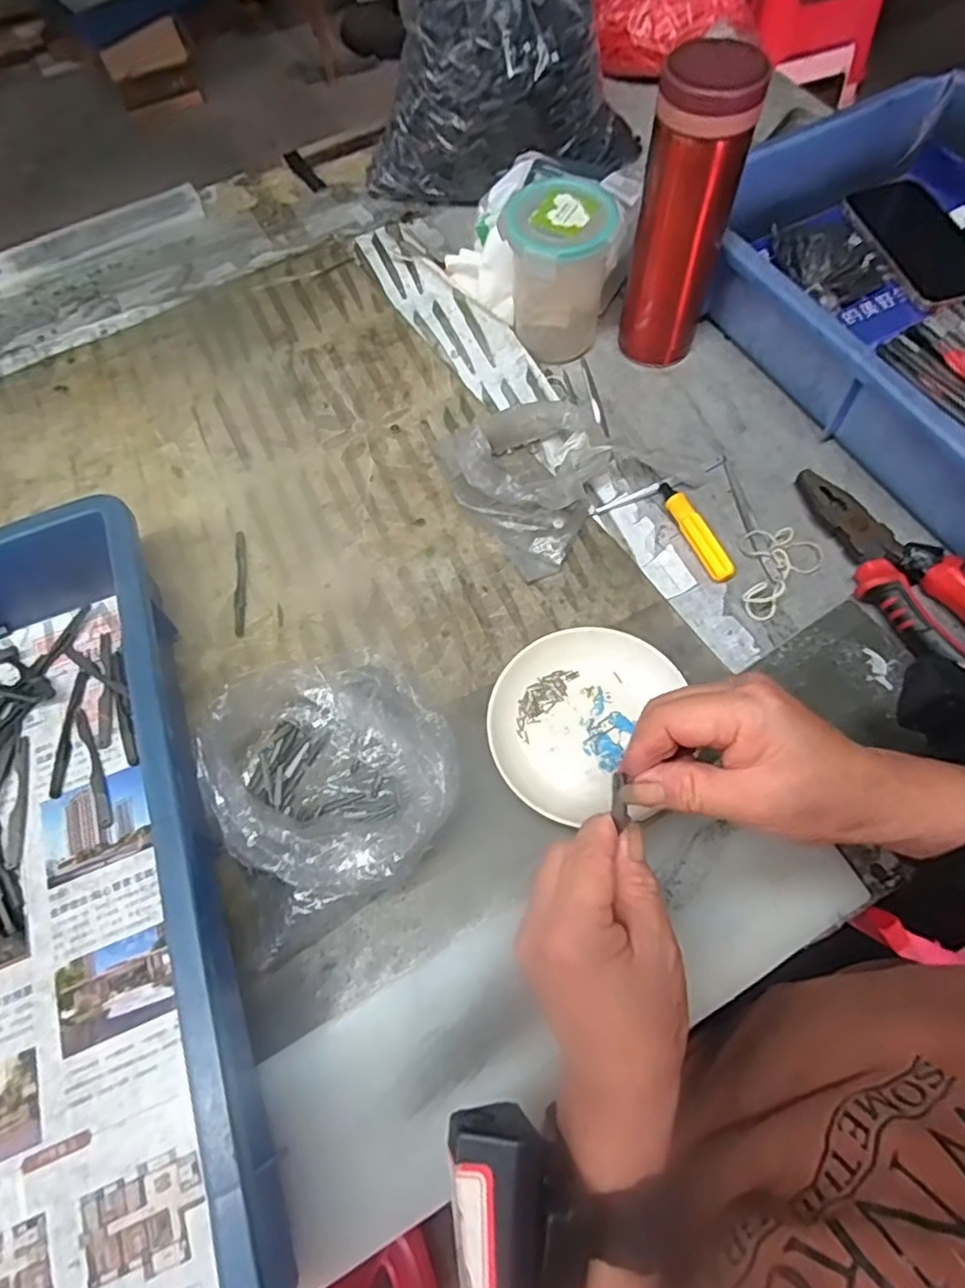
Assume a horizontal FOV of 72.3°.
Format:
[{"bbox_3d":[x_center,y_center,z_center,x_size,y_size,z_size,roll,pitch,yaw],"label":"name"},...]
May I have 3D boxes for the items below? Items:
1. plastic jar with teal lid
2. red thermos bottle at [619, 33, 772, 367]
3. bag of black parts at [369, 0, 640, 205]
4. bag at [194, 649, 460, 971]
[{"bbox_3d":[0.056,-0.271,0.498,0.072,0.105,0.070,-1,65,2],"label":"plastic jar with teal lid"},{"bbox_3d":[0.137,-0.284,0.452,0.051,0.193,0.053,-1,65,2],"label":"red thermos bottle"},{"bbox_3d":[0.015,-0.491,0.547,0.181,0.207,0.171,33,70,16],"label":"bag of black parts"},{"bbox_3d":[-0.083,0.069,0.367,0.130,0.063,0.144,-26,67,-10],"label":"bag"}]

